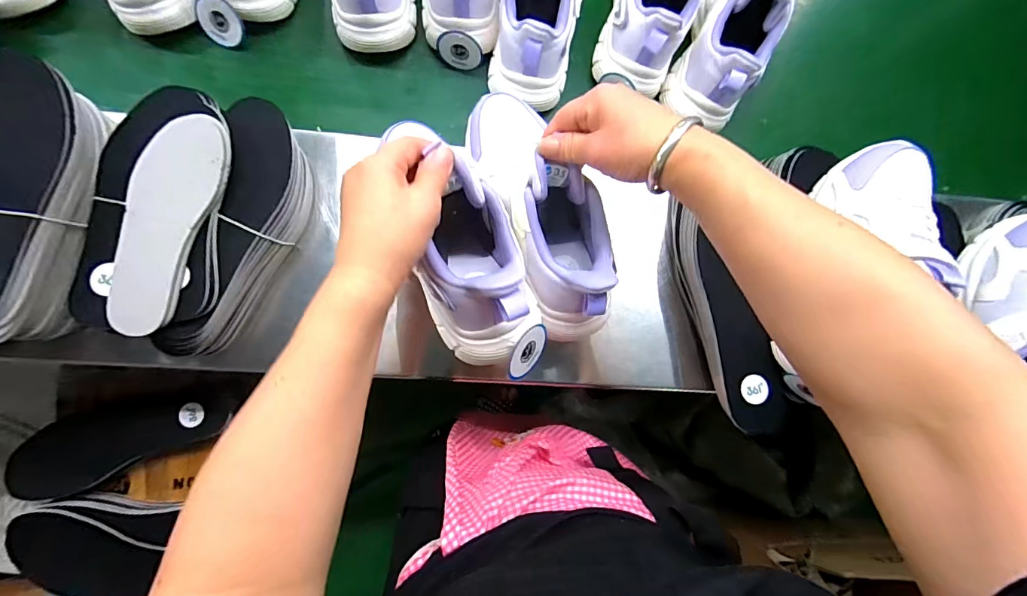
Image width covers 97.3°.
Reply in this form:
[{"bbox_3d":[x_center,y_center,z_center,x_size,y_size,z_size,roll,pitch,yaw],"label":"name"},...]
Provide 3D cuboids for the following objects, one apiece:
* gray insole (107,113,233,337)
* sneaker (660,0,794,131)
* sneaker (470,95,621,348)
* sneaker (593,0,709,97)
[{"bbox_3d":[-0.278,-0.060,0.362,0.069,0.013,0.176,10,87,2],"label":"gray insole"},{"bbox_3d":[0.239,-0.299,0.462,0.087,0.105,0.233,21,83,-4],"label":"sneaker"},{"bbox_3d":[0.022,-0.088,0.384,0.070,0.098,0.232,-19,73,-8],"label":"sneaker"},{"bbox_3d":[0.155,-0.336,0.460,0.083,0.112,0.219,15,84,-5],"label":"sneaker"}]

